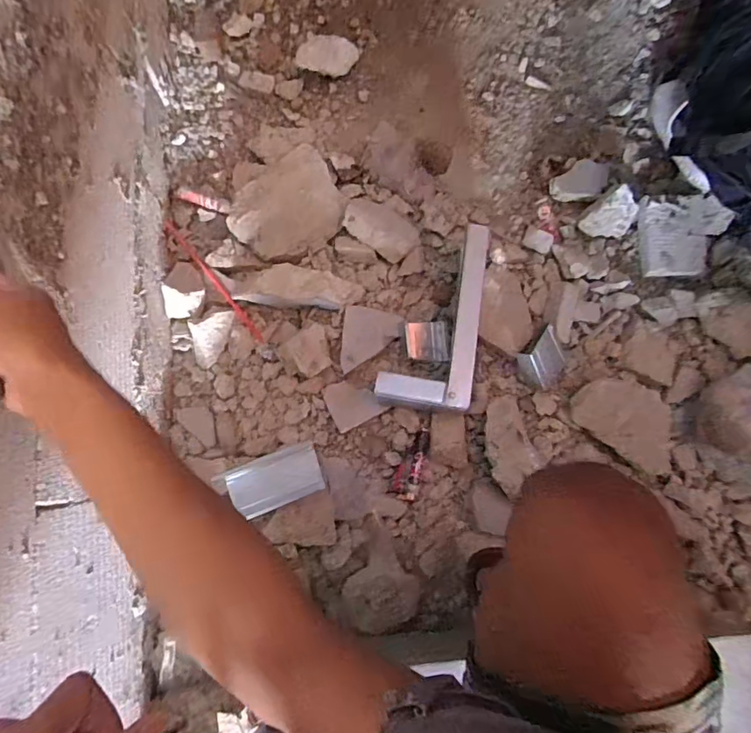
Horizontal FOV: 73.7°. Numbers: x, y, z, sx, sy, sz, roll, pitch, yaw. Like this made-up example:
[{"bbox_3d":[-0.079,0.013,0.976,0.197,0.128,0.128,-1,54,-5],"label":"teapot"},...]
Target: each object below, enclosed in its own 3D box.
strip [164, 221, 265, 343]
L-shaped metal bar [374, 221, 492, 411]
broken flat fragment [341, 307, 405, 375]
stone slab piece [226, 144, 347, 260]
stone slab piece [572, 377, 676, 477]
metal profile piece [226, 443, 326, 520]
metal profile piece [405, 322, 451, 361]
[{"bbox_3d":[-0.275,-0.147,0.849,0.015,0.037,0.265,-39,83,-4],"label":"strip"},{"bbox_3d":[0.089,-0.082,0.759,0.136,0.025,0.293,8,82,3],"label":"L-shaped metal bar"},{"bbox_3d":[-0.005,-0.047,0.840,0.100,0.013,0.115,5,82,2],"label":"broken flat fragment"},{"bbox_3d":[-0.141,-0.270,0.850,0.152,0.038,0.197,38,84,6],"label":"stone slab piece"},{"bbox_3d":[0.399,0.082,0.786,0.163,0.027,0.109,39,84,7],"label":"stone slab piece"},{"bbox_3d":[-0.146,0.169,0.737,0.134,0.009,0.072,-22,82,-2],"label":"metal profile piece"},{"bbox_3d":[0.088,-0.041,0.854,0.070,0.020,0.068,-5,81,1],"label":"metal profile piece"}]

